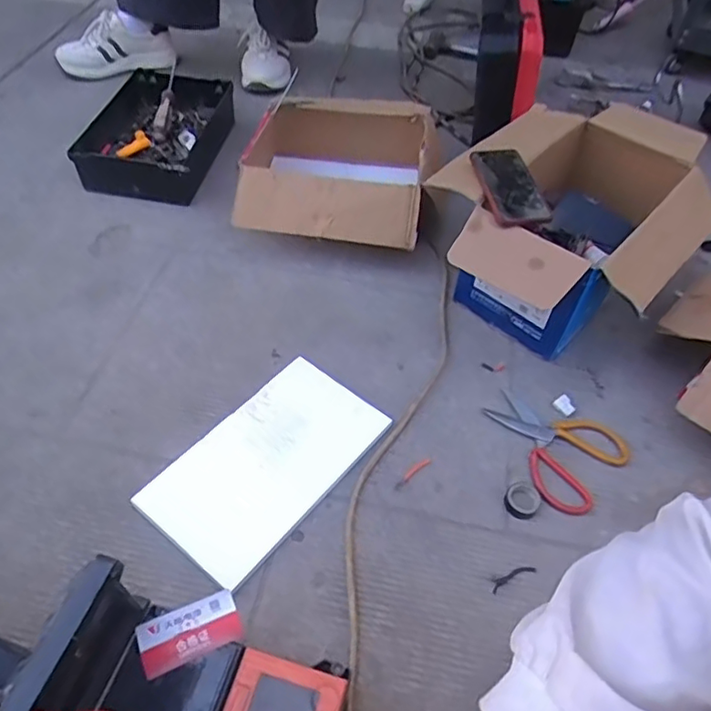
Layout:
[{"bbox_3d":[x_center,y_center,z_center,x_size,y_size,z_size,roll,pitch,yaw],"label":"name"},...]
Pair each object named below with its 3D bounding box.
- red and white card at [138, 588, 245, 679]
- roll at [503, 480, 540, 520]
[{"bbox_3d":[-0.158,0.265,0.562,0.092,0.007,0.050,-16,55,-20],"label":"red and white card"},{"bbox_3d":[0.219,0.188,0.768,0.044,0.013,0.050,29,54,18],"label":"roll"}]

